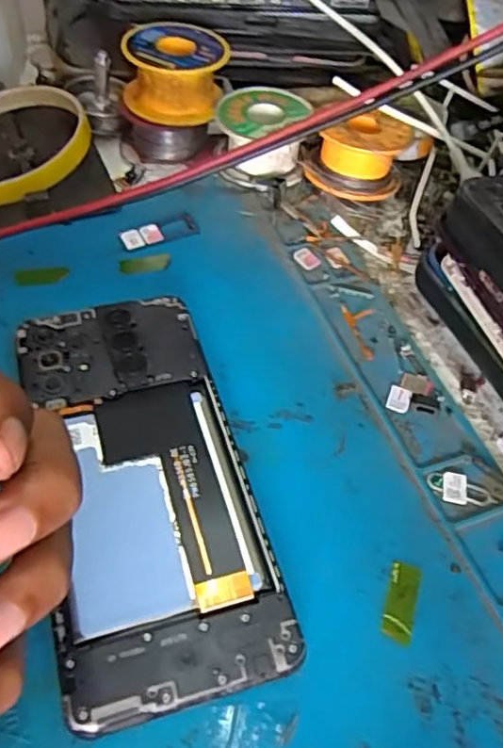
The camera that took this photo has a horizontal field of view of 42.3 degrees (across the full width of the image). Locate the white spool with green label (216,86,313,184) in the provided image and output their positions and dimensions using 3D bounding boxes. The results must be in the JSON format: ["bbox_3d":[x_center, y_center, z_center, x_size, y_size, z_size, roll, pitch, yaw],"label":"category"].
[{"bbox_3d":[0.007,-0.131,0.356,0.047,0.031,0.049,2,53,-2],"label":"white spool with green label"}]

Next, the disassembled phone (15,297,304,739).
[{"bbox_3d":[-0.040,0.036,0.233,0.069,0.012,0.156,-12,55,-13],"label":"disassembled phone"}]

